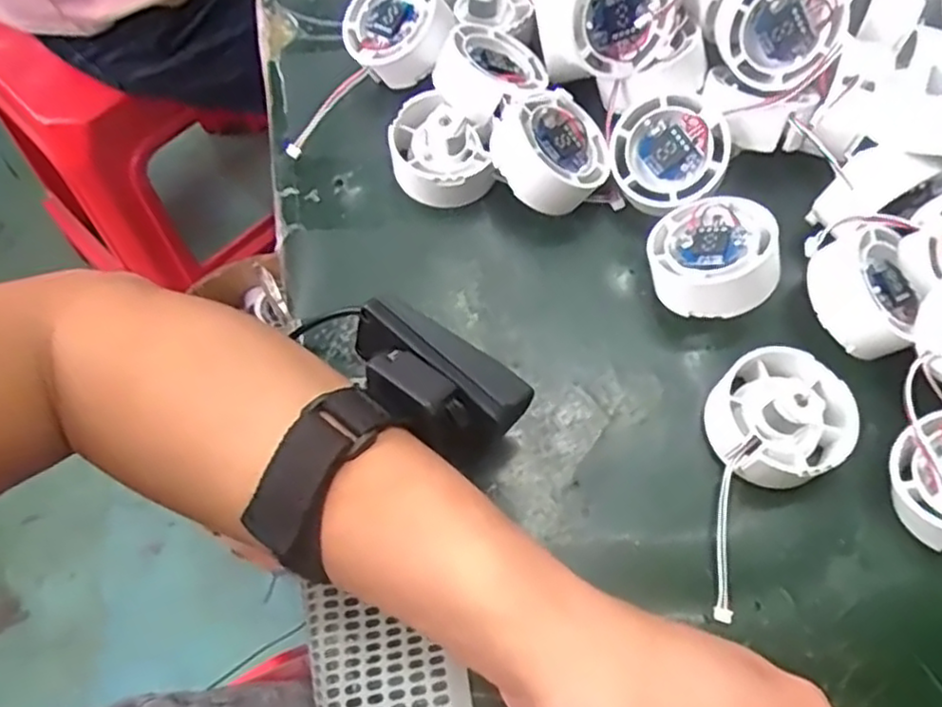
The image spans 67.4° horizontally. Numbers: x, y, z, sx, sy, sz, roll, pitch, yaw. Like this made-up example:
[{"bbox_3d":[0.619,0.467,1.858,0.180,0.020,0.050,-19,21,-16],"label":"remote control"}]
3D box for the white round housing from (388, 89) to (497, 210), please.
[{"bbox_3d":[-0.018,-0.104,0.355,0.044,0.037,0.054,-19,67,-8],"label":"white round housing"}]

